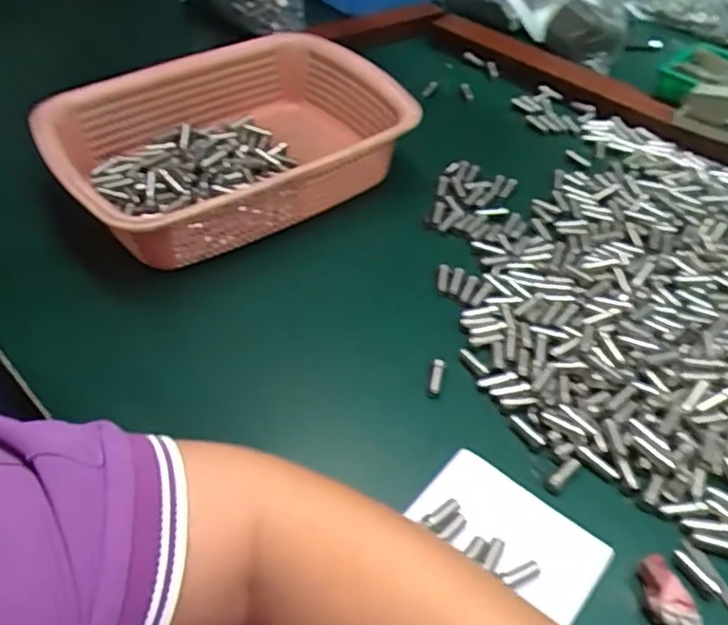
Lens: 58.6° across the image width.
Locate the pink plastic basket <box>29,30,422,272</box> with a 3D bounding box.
[{"bbox_3d":[-0.119,-0.155,0.589,0.292,0.100,0.238,-26,53,-24],"label":"pink plastic basket"}]

